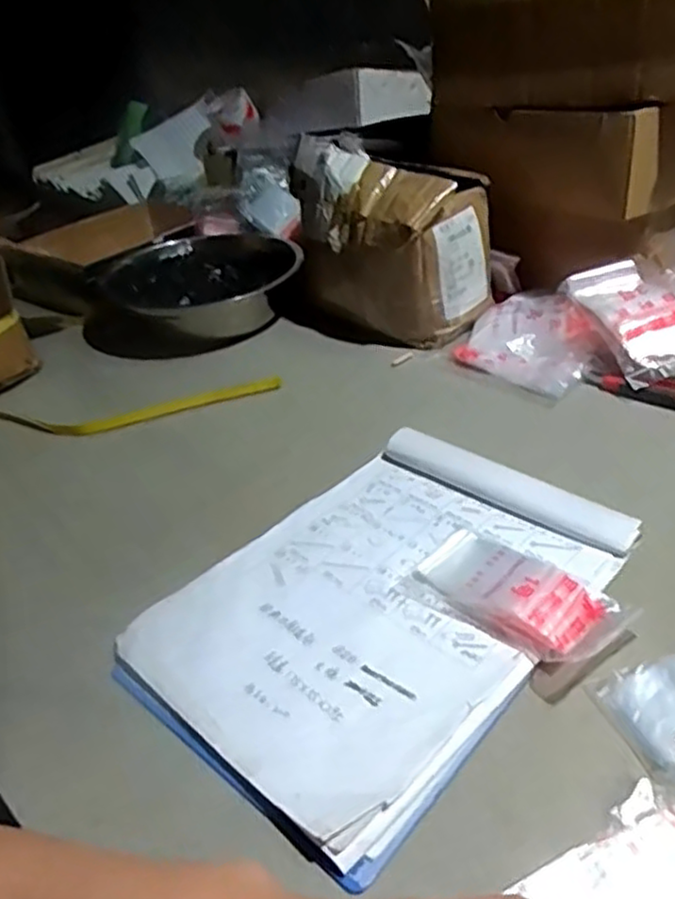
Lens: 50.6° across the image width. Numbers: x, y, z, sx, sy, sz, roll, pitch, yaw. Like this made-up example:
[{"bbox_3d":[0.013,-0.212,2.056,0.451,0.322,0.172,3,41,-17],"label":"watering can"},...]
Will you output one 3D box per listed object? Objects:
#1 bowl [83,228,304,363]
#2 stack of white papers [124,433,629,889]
[{"bbox_3d":[-0.174,-0.204,0.908,0.254,0.080,0.254,-4,35,3],"label":"bowl"},{"bbox_3d":[0.033,0.099,0.489,0.220,0.023,0.311,25,46,36],"label":"stack of white papers"}]

